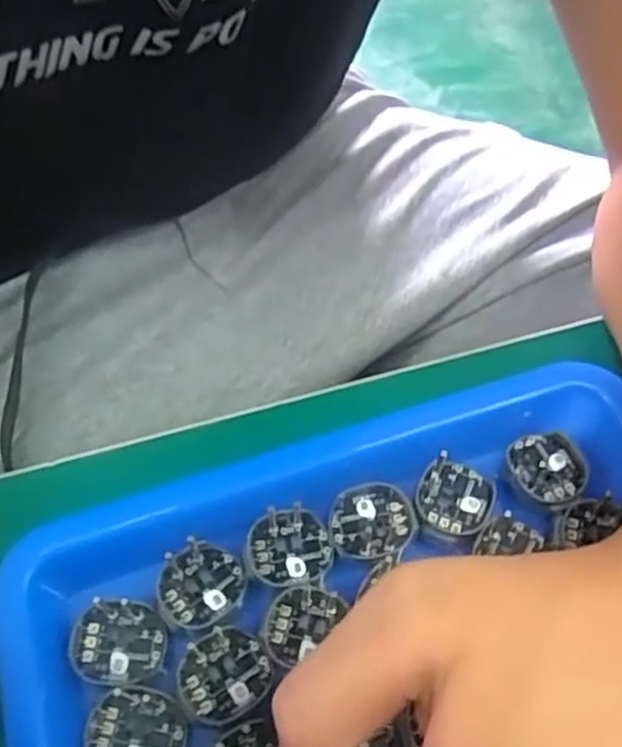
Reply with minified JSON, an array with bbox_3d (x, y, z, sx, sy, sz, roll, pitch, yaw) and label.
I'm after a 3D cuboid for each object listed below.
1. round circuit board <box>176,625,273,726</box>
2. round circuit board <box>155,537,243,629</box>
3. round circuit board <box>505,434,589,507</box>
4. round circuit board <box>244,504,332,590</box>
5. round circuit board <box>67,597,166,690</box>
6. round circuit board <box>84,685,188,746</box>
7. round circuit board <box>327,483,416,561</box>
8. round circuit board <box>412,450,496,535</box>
[{"bbox_3d":[-0.026,0.088,0.217,0.027,0.004,0.026,0,60,0],"label":"round circuit board"},{"bbox_3d":[-0.034,0.065,0.230,0.026,0.004,0.026,0,60,0],"label":"round circuit board"},{"bbox_3d":[0.080,0.032,0.250,0.023,0.006,0.027,-25,63,-15],"label":"round circuit board"},{"bbox_3d":[-0.007,0.056,0.236,0.026,0.004,0.025,0,60,0],"label":"round circuit board"},{"bbox_3d":[-0.058,0.081,0.222,0.028,0.004,0.024,15,61,8],"label":"round circuit board"},{"bbox_3d":[-0.050,0.102,0.209,0.028,0.004,0.024,10,60,5],"label":"round circuit board"},{"bbox_3d":[0.020,0.047,0.240,0.026,0.004,0.026,0,60,0],"label":"round circuit board"},{"bbox_3d":[0.047,0.042,0.246,0.024,0.004,0.026,0,60,0],"label":"round circuit board"}]

